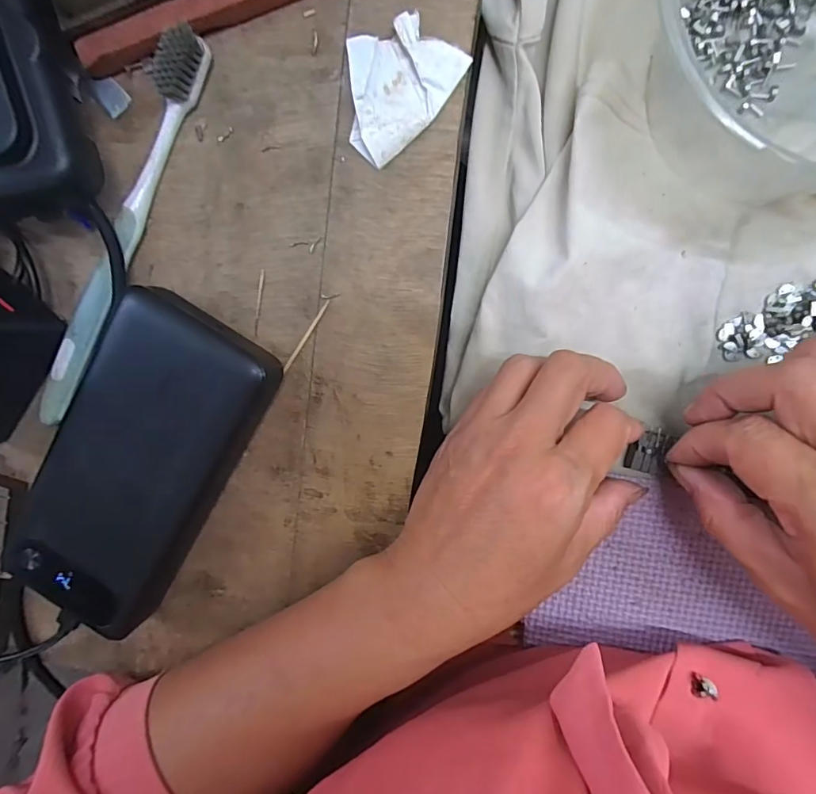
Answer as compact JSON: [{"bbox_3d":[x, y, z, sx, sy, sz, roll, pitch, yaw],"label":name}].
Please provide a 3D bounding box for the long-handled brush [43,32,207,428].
[{"bbox_3d":[-0.128,-0.066,0.203,0.017,0.021,0.179,27,101,3],"label":"long-handled brush"}]

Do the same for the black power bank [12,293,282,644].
[{"bbox_3d":[-0.123,0.032,0.211,0.072,0.025,0.153,31,101,2],"label":"black power bank"}]

